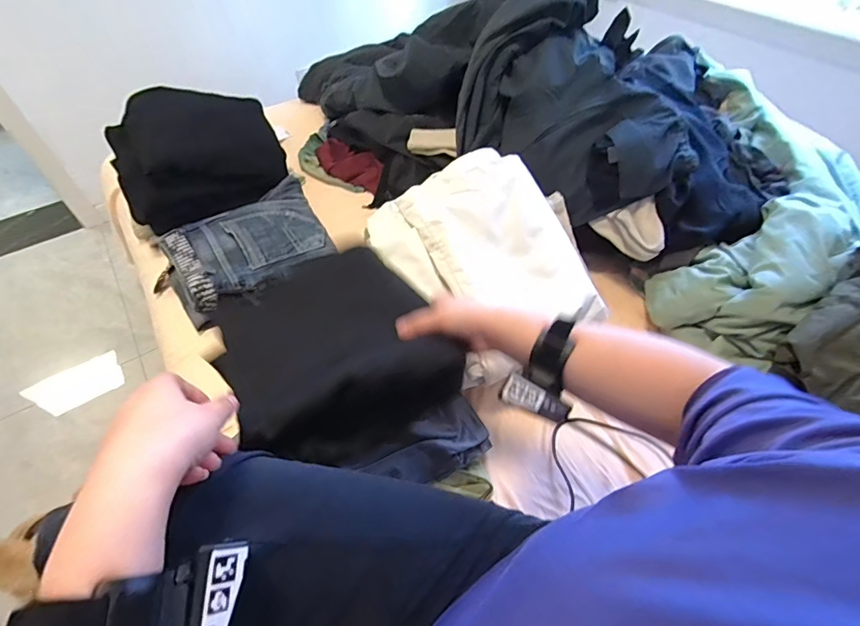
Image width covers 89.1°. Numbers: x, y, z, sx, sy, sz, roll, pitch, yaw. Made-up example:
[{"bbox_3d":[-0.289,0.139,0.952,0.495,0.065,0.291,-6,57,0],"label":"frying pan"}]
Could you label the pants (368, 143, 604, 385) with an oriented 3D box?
[{"bbox_3d":[0.087,-0.093,0.709,0.296,0.084,0.342,-29,80,-12],"label":"pants"}]

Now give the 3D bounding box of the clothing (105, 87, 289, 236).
[{"bbox_3d":[-0.524,-0.375,0.995,0.330,0.128,0.329,-23,54,-16],"label":"clothing"}]

